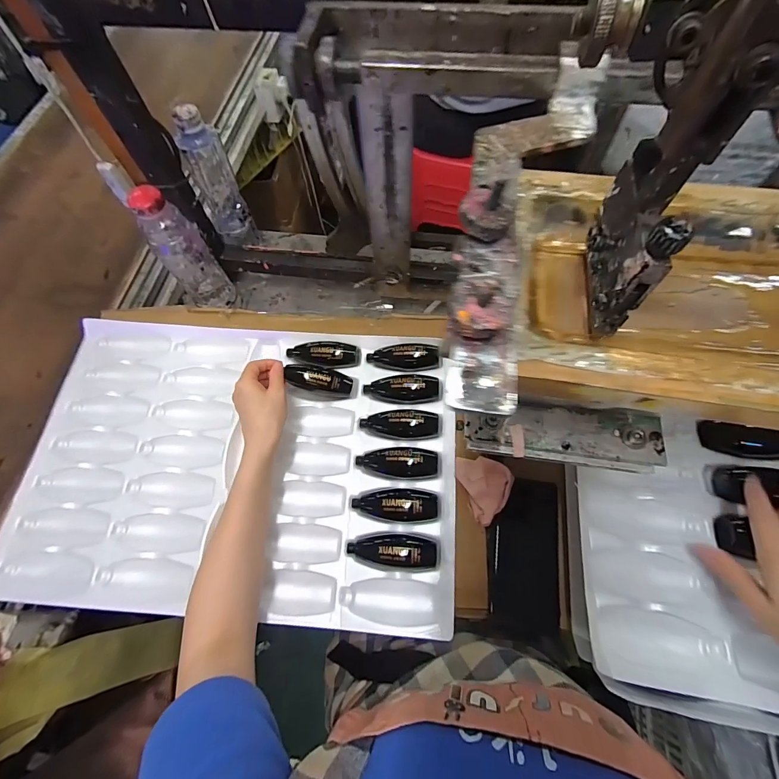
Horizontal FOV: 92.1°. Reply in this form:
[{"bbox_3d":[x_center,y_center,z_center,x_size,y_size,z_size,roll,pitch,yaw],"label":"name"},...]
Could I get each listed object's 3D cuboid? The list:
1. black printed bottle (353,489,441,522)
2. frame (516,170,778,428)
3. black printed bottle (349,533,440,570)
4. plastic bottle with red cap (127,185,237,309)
[{"bbox_3d":[0.007,0.134,0.439,0.098,0.027,0.037,-2,66,1],"label":"black printed bottle"},{"bbox_3d":[0.191,-0.055,0.229,0.224,0.031,0.168,8,66,5],"label":"frame"},{"bbox_3d":[0.004,0.179,0.418,0.099,0.027,0.035,5,66,4],"label":"black printed bottle"},{"bbox_3d":[-0.284,-0.189,0.529,0.062,0.192,0.066,-30,69,-12],"label":"plastic bottle with red cap"}]

